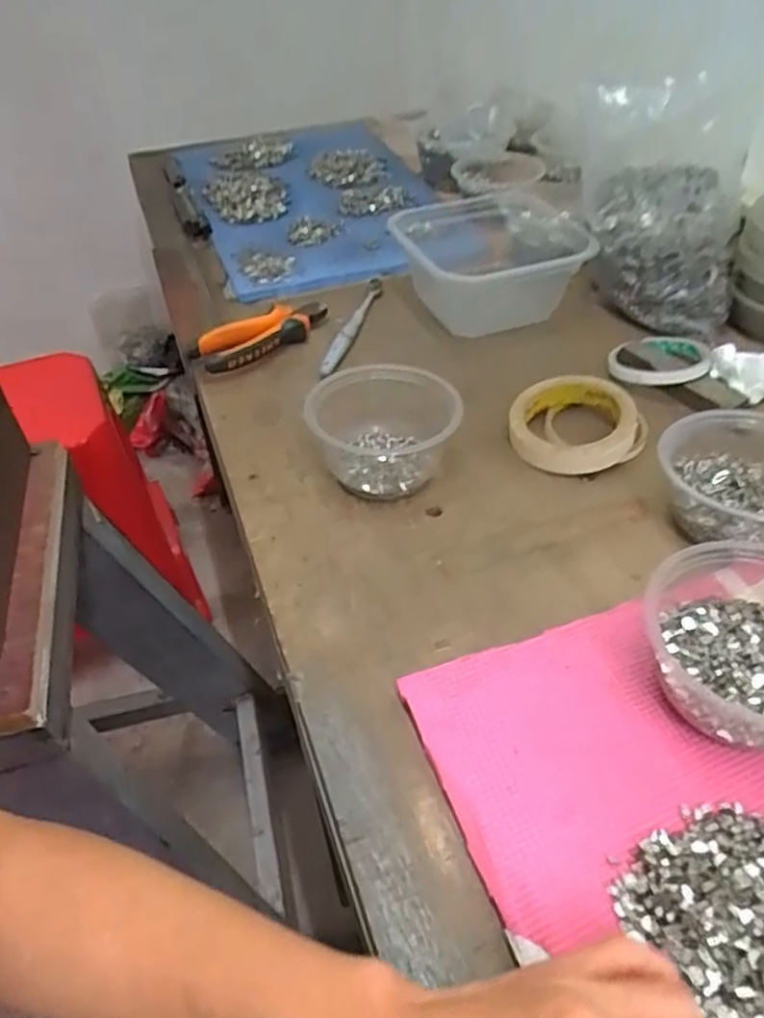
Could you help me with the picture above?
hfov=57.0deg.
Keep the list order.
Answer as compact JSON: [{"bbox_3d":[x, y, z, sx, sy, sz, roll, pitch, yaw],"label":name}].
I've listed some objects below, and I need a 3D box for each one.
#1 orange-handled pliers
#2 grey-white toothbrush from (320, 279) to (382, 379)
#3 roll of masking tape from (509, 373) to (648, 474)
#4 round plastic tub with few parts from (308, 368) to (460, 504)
[{"bbox_3d":[-0.114,-0.172,0.694,0.141,0.029,0.046,-32,51,-26],"label":"orange-handled pliers"},{"bbox_3d":[-0.029,-0.185,0.711,0.016,0.014,0.179,10,46,15],"label":"grey-white toothbrush"},{"bbox_3d":[0.161,-0.071,0.578,0.102,0.034,0.102,-2,44,2],"label":"roll of masking tape"},{"bbox_3d":[-0.003,-0.064,0.554,0.099,0.062,0.101,-2,44,2],"label":"round plastic tub with few parts"}]

